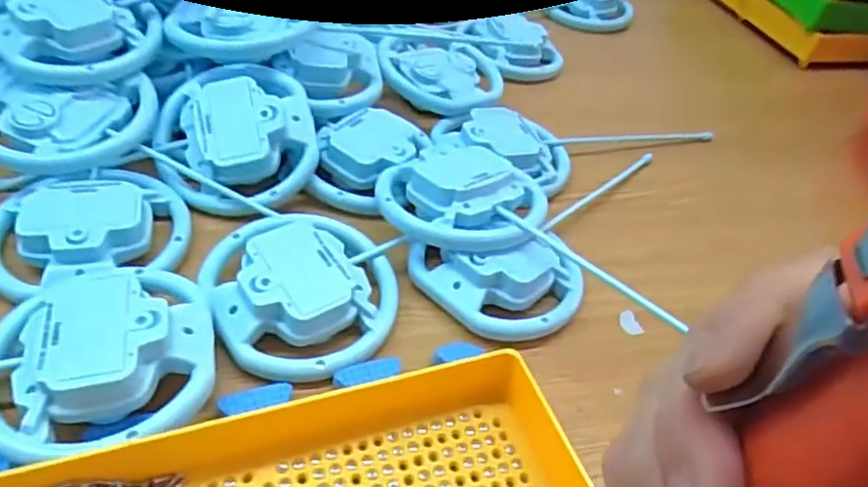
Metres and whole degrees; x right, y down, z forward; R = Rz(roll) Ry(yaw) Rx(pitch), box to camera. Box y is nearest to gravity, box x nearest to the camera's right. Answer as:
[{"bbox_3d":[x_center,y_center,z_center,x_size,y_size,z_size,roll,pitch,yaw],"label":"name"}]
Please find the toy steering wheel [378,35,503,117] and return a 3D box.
[{"bbox_3d":[0.006,-0.137,0.512,0.097,0.024,0.096,6,44,-6],"label":"toy steering wheel"}]

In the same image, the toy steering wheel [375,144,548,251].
[{"bbox_3d":[0.019,-0.029,0.390,0.100,0.031,0.088,-3,43,-12],"label":"toy steering wheel"}]

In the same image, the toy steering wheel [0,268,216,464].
[{"bbox_3d":[-0.152,0.050,0.289,0.104,0.035,0.100,4,42,-4],"label":"toy steering wheel"}]

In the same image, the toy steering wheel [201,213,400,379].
[{"bbox_3d":[-0.070,0.019,0.343,0.096,0.026,0.105,6,44,-6],"label":"toy steering wheel"}]

